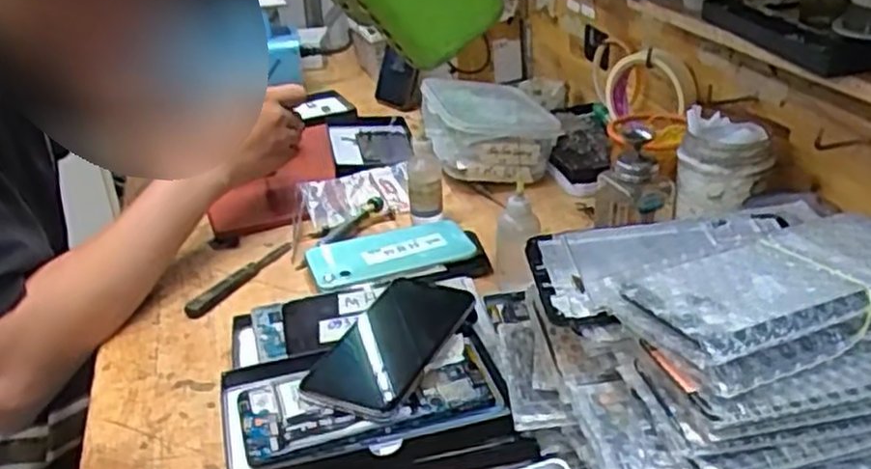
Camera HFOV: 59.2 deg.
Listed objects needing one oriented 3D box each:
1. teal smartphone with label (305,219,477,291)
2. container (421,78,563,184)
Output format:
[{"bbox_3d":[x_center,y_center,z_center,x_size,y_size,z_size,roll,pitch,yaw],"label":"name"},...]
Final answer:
[{"bbox_3d":[-0.041,0.014,0.713,0.152,0.011,0.072,-10,29,-11],"label":"teal smartphone with label"},{"bbox_3d":[0.059,-0.125,0.893,0.139,0.074,0.164,-6,29,-5],"label":"container"}]

